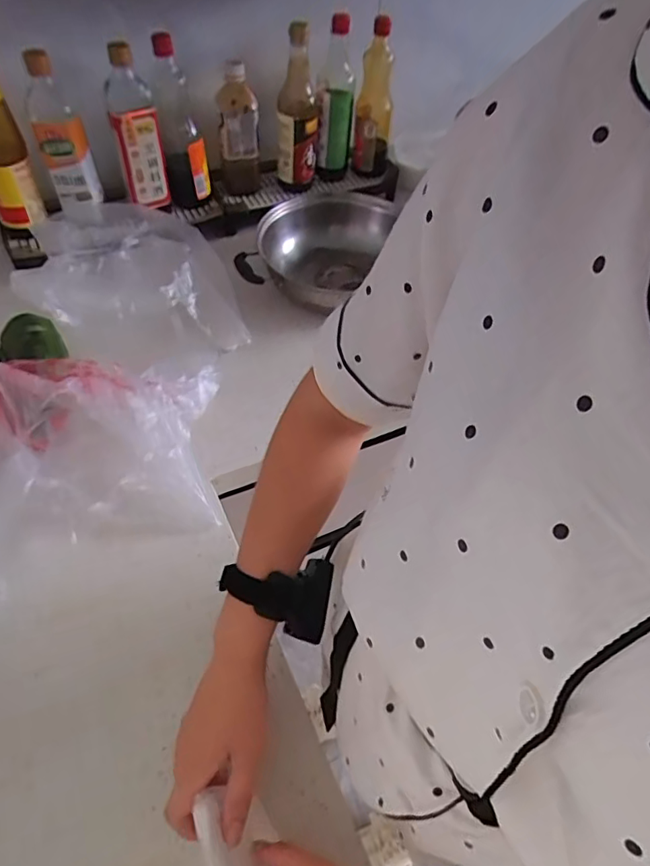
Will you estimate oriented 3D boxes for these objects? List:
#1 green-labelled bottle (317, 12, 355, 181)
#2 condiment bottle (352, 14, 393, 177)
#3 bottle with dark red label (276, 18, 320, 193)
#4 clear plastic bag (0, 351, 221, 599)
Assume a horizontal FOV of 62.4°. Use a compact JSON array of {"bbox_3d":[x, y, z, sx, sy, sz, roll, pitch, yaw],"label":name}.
[{"bbox_3d":[0.020,-0.528,0.861,0.052,0.227,0.057,6,51,0],"label":"green-labelled bottle"},{"bbox_3d":[0.087,-0.551,0.893,0.058,0.223,0.055,14,51,6],"label":"condiment bottle"},{"bbox_3d":[-0.041,-0.495,0.836,0.060,0.217,0.060,6,51,0],"label":"bottle with dark red label"},{"bbox_3d":[-0.262,0.028,0.590,0.318,0.119,0.247,-16,54,-17],"label":"clear plastic bag"}]

